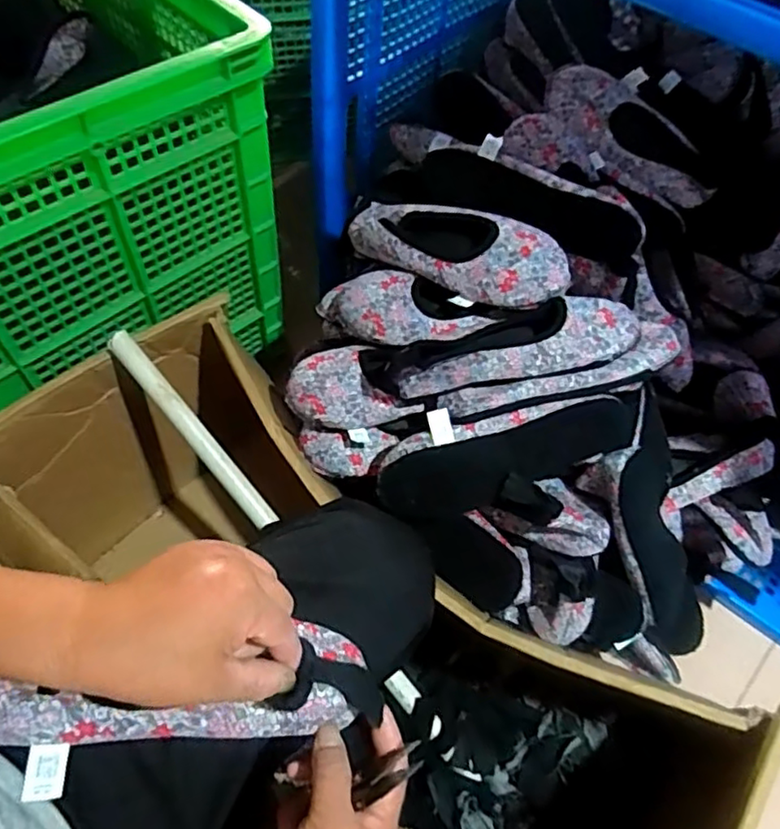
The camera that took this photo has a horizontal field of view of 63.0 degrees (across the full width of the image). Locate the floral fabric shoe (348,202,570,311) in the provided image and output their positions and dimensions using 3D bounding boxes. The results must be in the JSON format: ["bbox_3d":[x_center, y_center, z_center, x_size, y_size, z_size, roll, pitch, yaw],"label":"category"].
[{"bbox_3d":[0.070,-0.185,0.696,0.253,0.063,0.094,33,61,16],"label":"floral fabric shoe"}]

